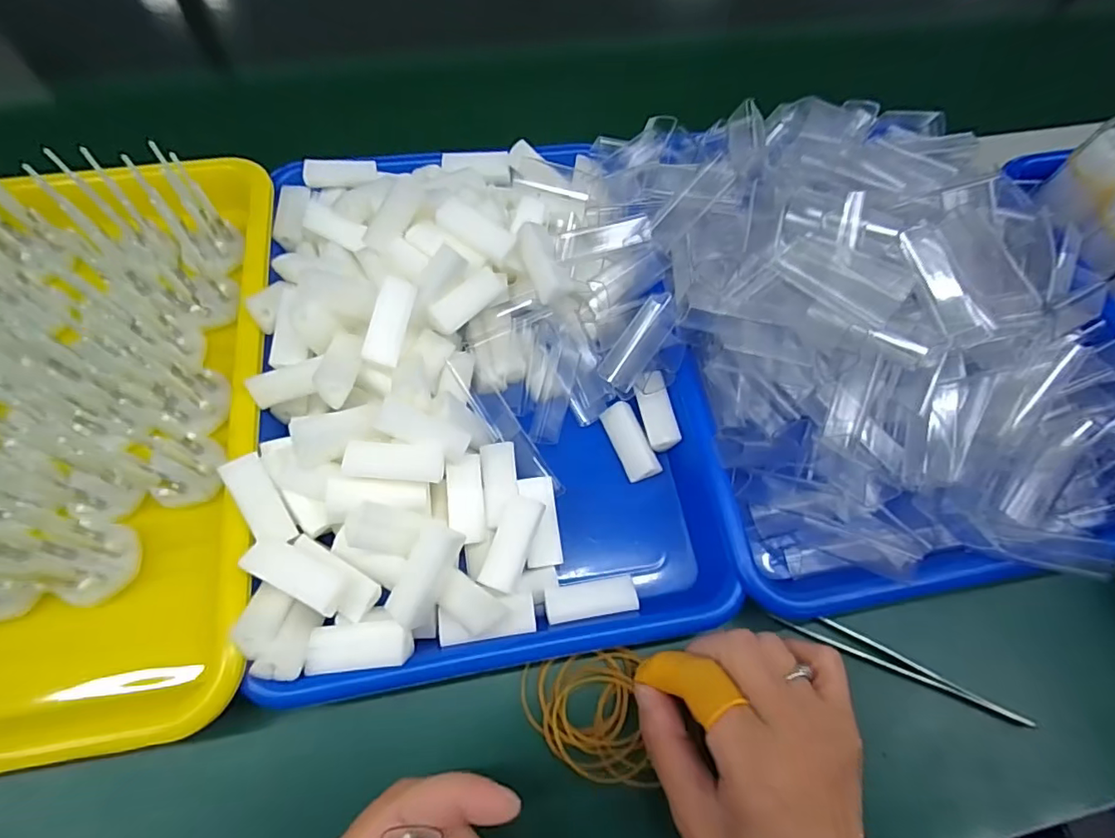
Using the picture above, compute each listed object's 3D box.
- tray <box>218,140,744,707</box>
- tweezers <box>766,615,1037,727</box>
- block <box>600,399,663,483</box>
[{"bbox_3d":[-0.044,-0.037,0.307,0.234,0.066,0.323,-7,65,-6],"label":"tray"},{"bbox_3d":[0.177,0.126,0.281,0.128,0.008,0.011,22,66,8],"label":"tweezers"},{"bbox_3d":[0.043,0.013,0.316,0.019,0.008,0.046,-19,67,-11],"label":"block"}]

